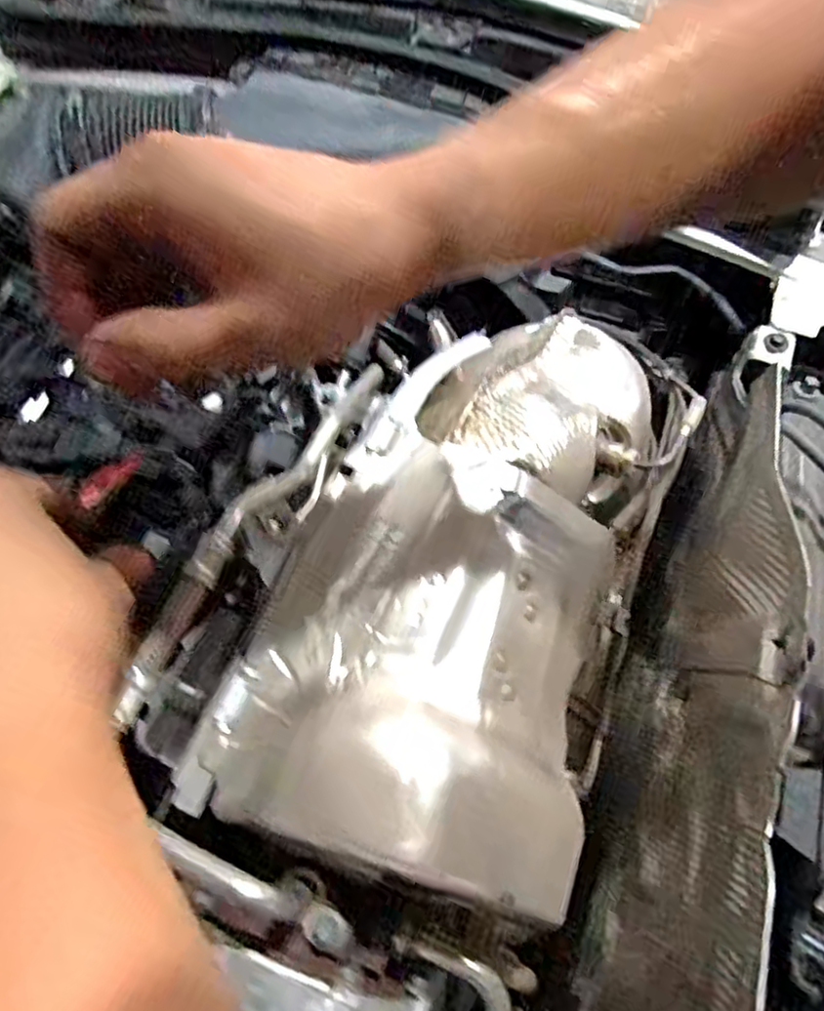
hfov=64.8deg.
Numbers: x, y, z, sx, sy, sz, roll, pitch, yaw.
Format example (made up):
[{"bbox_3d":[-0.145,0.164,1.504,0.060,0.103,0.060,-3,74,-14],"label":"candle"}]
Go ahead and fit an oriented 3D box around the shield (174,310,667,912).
[{"bbox_3d":[0.054,-0.004,0.359,0.159,0.064,0.391,22,52,12],"label":"shield"}]

